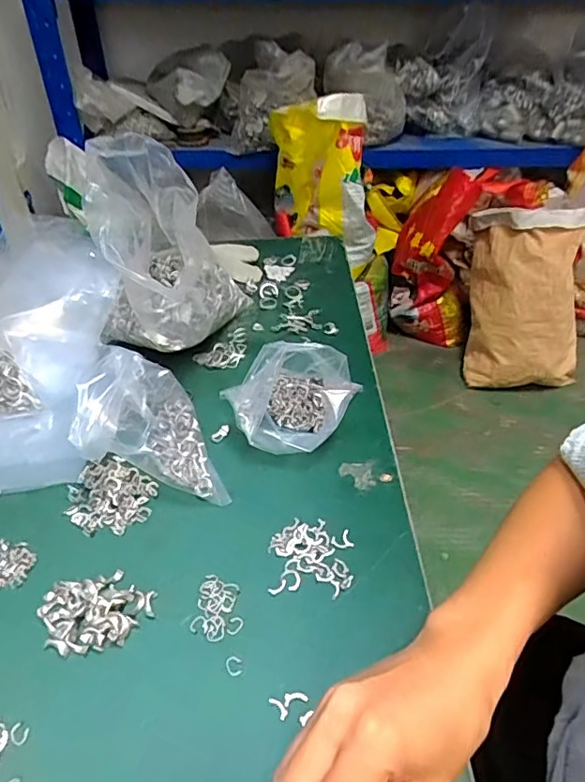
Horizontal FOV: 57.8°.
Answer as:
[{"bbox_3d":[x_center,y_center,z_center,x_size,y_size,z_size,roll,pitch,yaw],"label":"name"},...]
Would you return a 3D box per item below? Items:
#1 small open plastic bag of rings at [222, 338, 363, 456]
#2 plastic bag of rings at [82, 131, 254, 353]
[{"bbox_3d":[-0.005,-0.007,0.488,0.120,0.093,0.117,9,42,11],"label":"small open plastic bag of rings"},{"bbox_3d":[-0.140,-0.163,0.566,0.130,0.227,0.146,12,43,14],"label":"plastic bag of rings"}]

